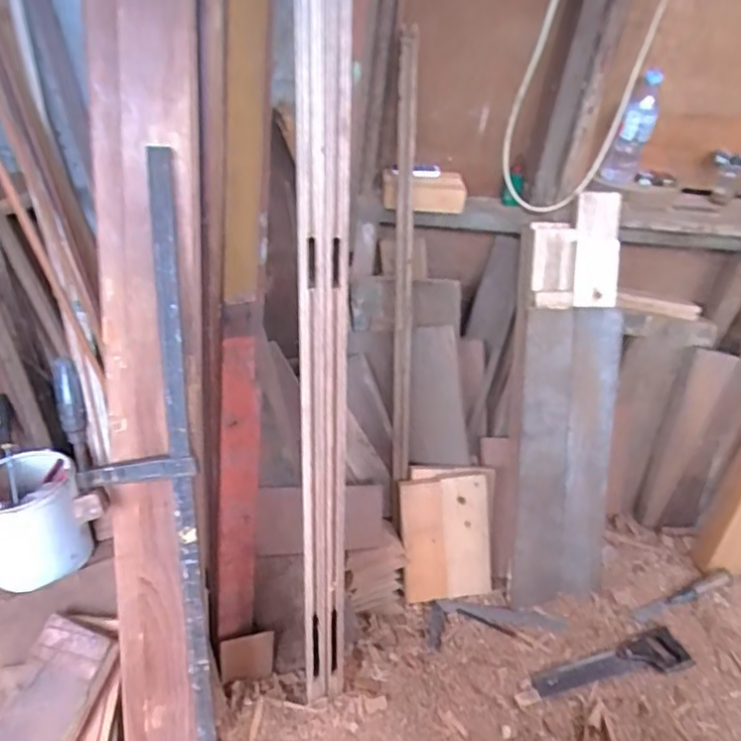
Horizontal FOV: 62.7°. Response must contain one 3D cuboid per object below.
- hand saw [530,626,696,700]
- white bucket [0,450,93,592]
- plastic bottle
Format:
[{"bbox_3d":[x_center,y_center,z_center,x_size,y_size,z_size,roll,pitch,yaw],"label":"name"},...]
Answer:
[{"bbox_3d":[0.501,0.611,1.264,0.353,0.030,0.078,-6,40,-15],"label":"hand saw"},{"bbox_3d":[-0.638,0.275,1.144,0.174,0.204,0.173,4,38,-3],"label":"white bucket"},{"bbox_3d":[0.578,-0.525,1.330,0.073,0.225,0.065,26,42,23],"label":"plastic bottle"}]

